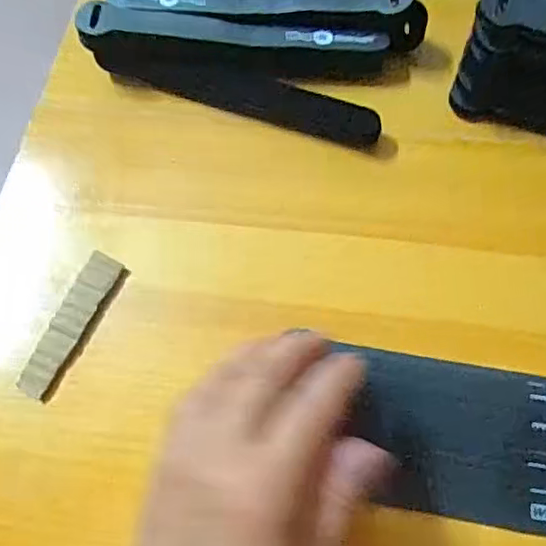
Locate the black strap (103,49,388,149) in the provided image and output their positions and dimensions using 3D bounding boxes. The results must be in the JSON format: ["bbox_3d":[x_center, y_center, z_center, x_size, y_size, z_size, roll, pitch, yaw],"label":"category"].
[{"bbox_3d":[-0.025,-0.121,0.386,0.197,0.024,0.019,20,69,12],"label":"black strap"}]

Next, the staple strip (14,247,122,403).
[{"bbox_3d":[-0.115,0.028,0.329,0.021,0.004,0.087,22,69,12],"label":"staple strip"}]

